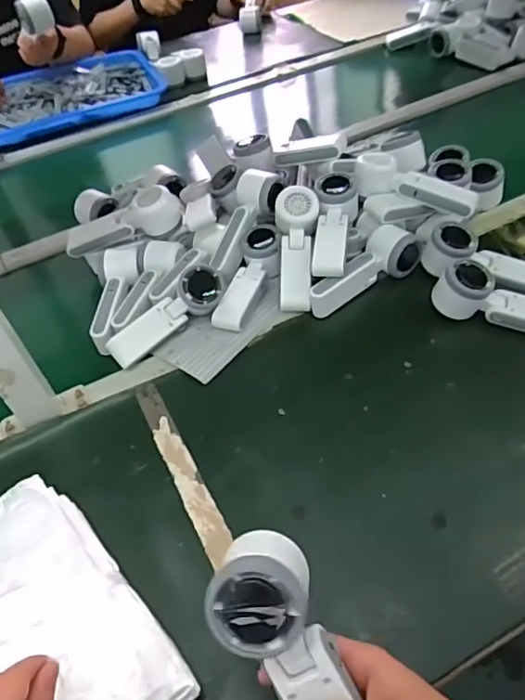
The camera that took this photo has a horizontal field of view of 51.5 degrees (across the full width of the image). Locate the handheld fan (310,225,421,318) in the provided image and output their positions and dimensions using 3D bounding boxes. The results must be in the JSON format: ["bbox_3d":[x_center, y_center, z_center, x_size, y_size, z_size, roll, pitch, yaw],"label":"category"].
[{"bbox_3d":[0.127,-0.108,0.700,0.164,0.056,0.055,-26,51,-15],"label":"handheld fan"}]

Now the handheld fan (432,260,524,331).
[{"bbox_3d":[0.290,-0.059,0.646,0.167,0.057,0.049,13,52,18],"label":"handheld fan"}]

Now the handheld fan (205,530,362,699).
[{"bbox_3d":[0.025,0.193,0.332,0.067,0.049,0.165,-28,91,-16],"label":"handheld fan"}]

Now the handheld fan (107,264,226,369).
[{"bbox_3d":[-0.118,-0.045,0.677,0.165,0.053,0.054,-37,54,-23],"label":"handheld fan"}]

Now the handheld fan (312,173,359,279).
[{"bbox_3d":[0.097,-0.164,0.717,0.056,0.067,0.177,1,52,7],"label":"handheld fan"}]

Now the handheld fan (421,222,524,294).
[{"bbox_3d":[0.283,-0.109,0.687,0.175,0.056,0.074,13,52,18],"label":"handheld fan"}]

